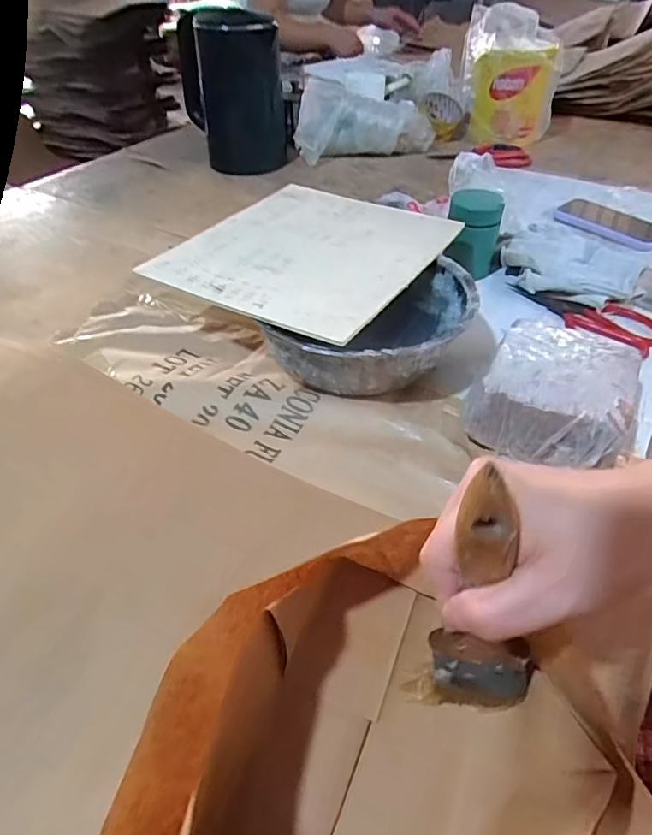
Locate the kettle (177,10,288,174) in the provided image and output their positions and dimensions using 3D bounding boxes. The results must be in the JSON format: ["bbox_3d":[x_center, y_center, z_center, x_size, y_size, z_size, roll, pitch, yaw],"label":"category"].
[{"bbox_3d":[-0.159,-0.579,0.945,0.168,0.226,0.130,-8,45,-9],"label":"kettle"}]

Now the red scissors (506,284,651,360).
[{"bbox_3d":[0.293,-0.124,0.607,0.171,0.013,0.074,34,53,30],"label":"red scissors"}]

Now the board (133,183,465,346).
[{"bbox_3d":[-0.014,-0.178,0.555,0.233,0.008,0.277,22,46,23],"label":"board"}]

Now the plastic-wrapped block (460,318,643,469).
[{"bbox_3d":[0.197,-0.024,0.461,0.121,0.059,0.150,20,48,20],"label":"plastic-wrapped block"}]

